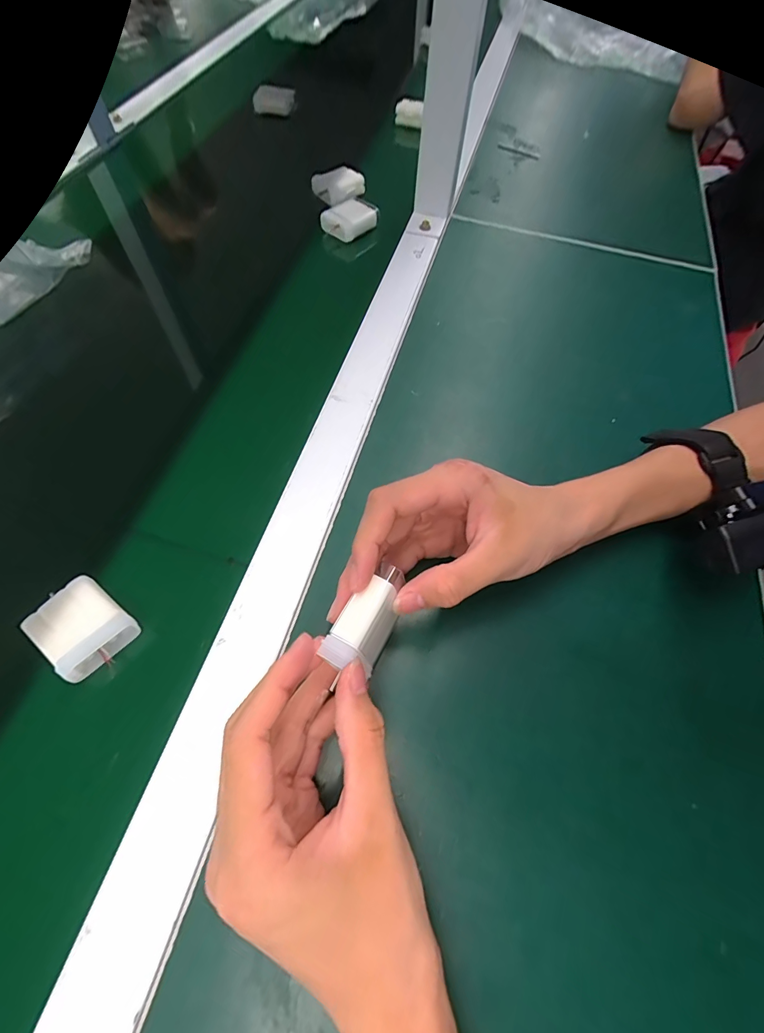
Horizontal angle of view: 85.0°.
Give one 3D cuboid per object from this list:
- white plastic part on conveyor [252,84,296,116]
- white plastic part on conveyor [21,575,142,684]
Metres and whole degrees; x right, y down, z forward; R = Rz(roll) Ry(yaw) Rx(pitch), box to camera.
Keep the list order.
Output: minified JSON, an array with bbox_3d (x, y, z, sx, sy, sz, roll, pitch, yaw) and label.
[{"bbox_3d":[-0.150,-0.572,0.573,0.056,0.023,0.030,22,64,9],"label":"white plastic part on conveyor"},{"bbox_3d":[-0.176,0.067,0.248,0.050,0.019,0.042,36,67,16],"label":"white plastic part on conveyor"}]

